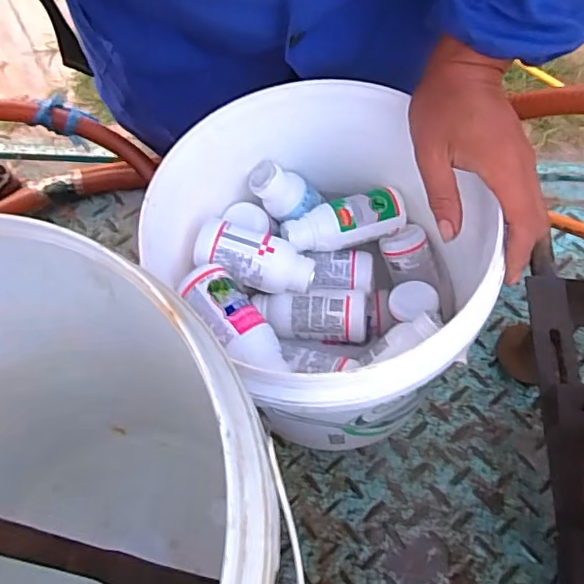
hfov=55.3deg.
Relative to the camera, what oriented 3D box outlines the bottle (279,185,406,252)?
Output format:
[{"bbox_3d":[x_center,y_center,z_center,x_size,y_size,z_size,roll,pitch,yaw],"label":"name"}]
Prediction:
[{"bbox_3d":[0.049,-0.063,0.527,0.116,0.037,0.040,-19,63,-7],"label":"bottle"}]

